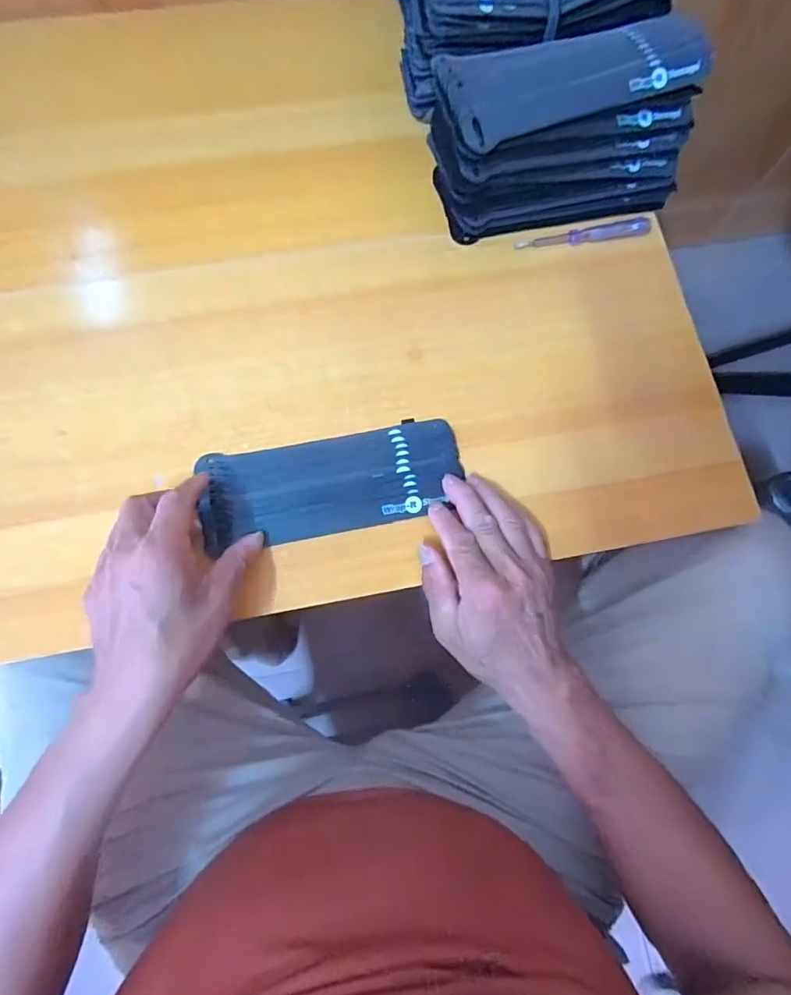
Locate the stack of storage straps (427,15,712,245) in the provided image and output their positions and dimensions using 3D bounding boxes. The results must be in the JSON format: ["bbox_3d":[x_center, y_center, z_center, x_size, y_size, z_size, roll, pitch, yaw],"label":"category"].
[{"bbox_3d":[0.134,-0.297,0.410,0.204,0.092,0.115,-19,79,-6],"label":"stack of storage straps"}]

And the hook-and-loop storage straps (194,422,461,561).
[{"bbox_3d":[-0.048,-0.012,0.392,0.196,0.012,0.077,-12,75,-5],"label":"hook-and-loop storage straps"}]

